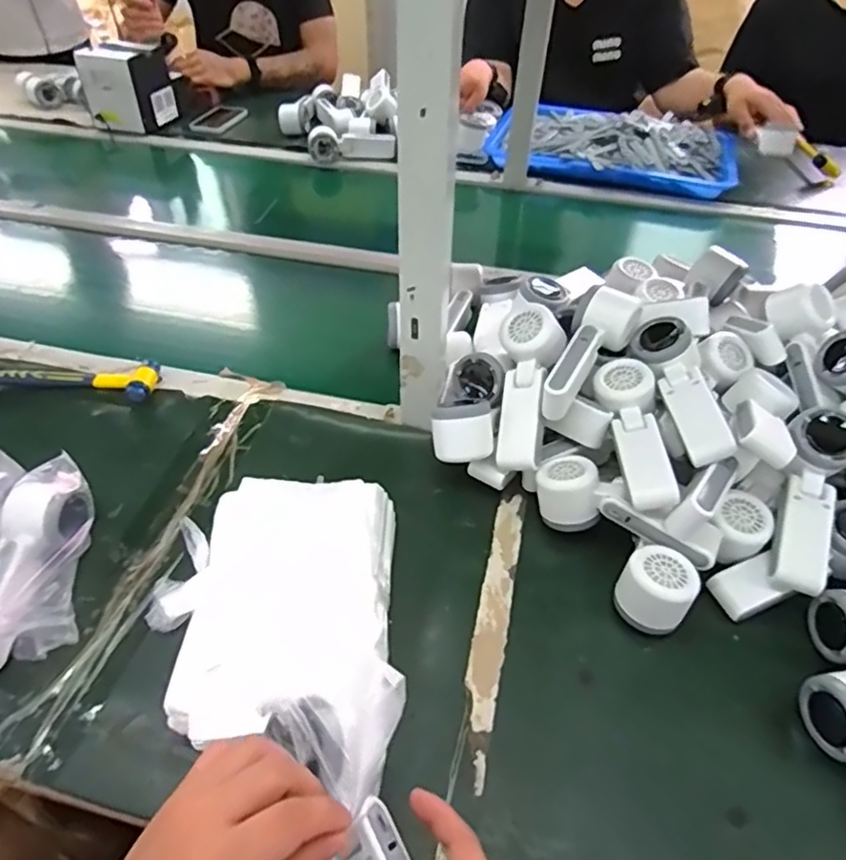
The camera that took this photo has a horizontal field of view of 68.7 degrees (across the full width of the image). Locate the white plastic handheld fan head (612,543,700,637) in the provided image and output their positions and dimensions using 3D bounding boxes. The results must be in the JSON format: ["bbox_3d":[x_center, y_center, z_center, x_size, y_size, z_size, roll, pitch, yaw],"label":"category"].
[{"bbox_3d":[0.197,0.138,0.529,0.059,0.056,0.062,29,52,24],"label":"white plastic handheld fan head"}]

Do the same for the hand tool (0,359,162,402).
[{"bbox_3d":[-0.433,-0.056,0.721,0.237,0.024,0.054,-1,48,0],"label":"hand tool"}]

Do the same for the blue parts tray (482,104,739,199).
[{"bbox_3d":[0.380,-0.577,1.233,0.475,0.063,0.298,14,46,12],"label":"blue parts tray"}]

